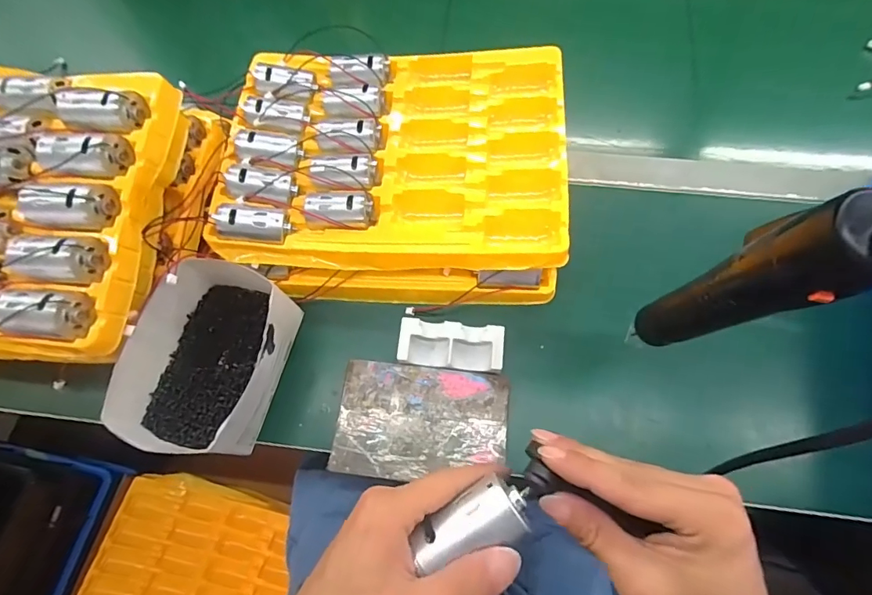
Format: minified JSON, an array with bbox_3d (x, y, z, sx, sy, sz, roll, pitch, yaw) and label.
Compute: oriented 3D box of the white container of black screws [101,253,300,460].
[{"bbox_3d":[-0.191,0.052,0.398,0.110,0.070,0.148,12,71,6],"label":"white container of black screws"}]

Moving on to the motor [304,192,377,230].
[{"bbox_3d":[-0.089,-0.080,0.426,0.061,0.024,0.032,3,70,3],"label":"motor"}]

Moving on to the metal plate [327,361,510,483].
[{"bbox_3d":[-0.012,0.110,0.404,0.146,0.004,0.097,6,70,4],"label":"metal plate"}]

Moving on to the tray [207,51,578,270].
[{"bbox_3d":[-0.040,-0.144,0.447,0.317,0.034,0.230,2,70,3],"label":"tray"}]

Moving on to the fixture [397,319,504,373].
[{"bbox_3d":[0.014,0.043,0.416,0.092,0.018,0.039,6,70,4],"label":"fixture"}]

